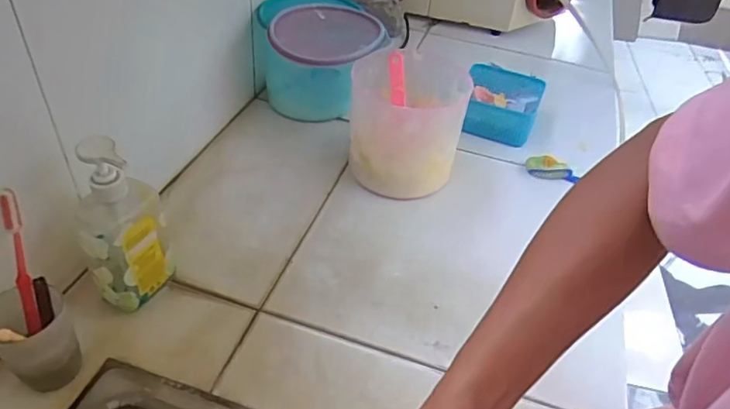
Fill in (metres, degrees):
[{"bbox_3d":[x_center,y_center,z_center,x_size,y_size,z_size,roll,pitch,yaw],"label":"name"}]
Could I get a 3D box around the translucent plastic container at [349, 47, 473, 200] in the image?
[{"bbox_3d":[0.058,-0.113,0.770,0.156,0.149,0.166,6,42,1],"label":"translucent plastic container"}]

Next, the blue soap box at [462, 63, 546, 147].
[{"bbox_3d":[0.226,-0.167,0.922,0.132,0.065,0.136,17,43,12],"label":"blue soap box"}]

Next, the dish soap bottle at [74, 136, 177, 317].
[{"bbox_3d":[-0.246,0.020,0.552,0.082,0.197,0.077,-15,46,-21],"label":"dish soap bottle"}]

